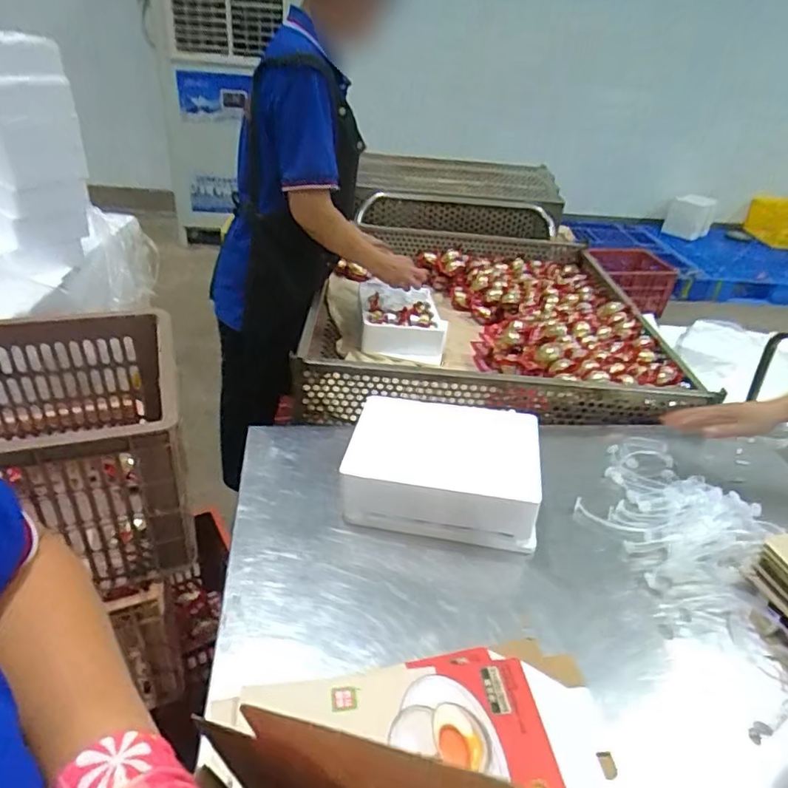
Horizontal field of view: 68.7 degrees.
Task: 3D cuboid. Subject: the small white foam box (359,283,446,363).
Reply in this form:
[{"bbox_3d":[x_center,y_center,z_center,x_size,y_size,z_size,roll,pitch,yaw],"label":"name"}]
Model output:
[{"bbox_3d":[0.025,-0.191,1.496,0.224,0.094,0.285,2,34,-5],"label":"small white foam box"}]

